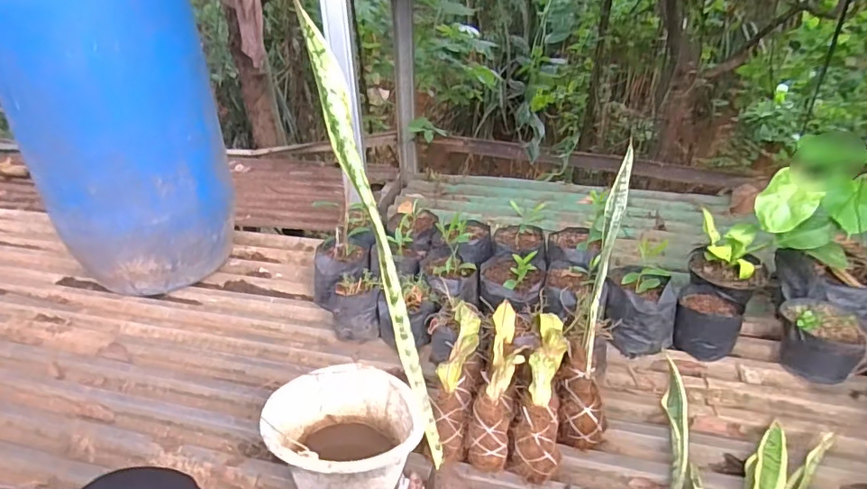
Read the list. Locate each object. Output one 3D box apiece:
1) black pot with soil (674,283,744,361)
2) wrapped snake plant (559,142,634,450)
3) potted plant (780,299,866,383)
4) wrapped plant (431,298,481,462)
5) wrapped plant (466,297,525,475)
[{"bbox_3d":[0.621,0.179,1.179,0.130,0.118,0.130,13,32,25],"label":"black pot with soil"},{"bbox_3d":[0.312,0.098,0.960,0.091,0.550,0.096,10,3,13],"label":"wrapped snake plant"},{"bbox_3d":[0.823,0.206,1.097,0.164,0.150,0.172,19,35,34],"label":"potted plant"},{"bbox_3d":[0.044,0.245,0.997,0.072,0.091,0.317,7,56,8],"label":"wrapped plant"},{"bbox_3d":[0.121,0.247,0.971,0.078,0.078,0.322,8,56,9],"label":"wrapped plant"}]

